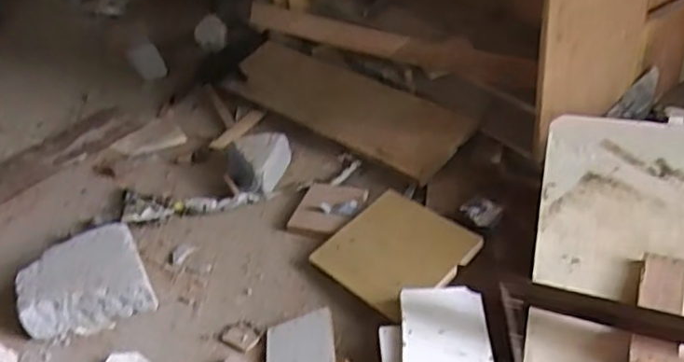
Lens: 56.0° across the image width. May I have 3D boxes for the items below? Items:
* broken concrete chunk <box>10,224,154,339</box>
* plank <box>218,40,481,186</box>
[{"bbox_3d":[-0.437,0.169,1.087,0.202,0.070,0.186,-20,41,-15],"label":"broken concrete chunk"},{"bbox_3d":[-0.013,-0.176,1.417,0.624,0.032,0.172,27,72,36],"label":"plank"}]

